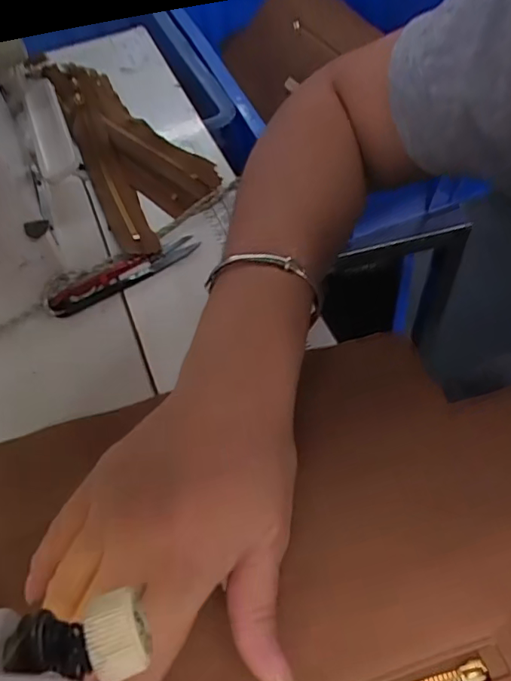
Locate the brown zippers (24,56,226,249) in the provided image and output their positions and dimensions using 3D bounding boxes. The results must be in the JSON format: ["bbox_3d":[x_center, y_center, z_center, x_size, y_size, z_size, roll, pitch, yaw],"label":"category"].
[{"bbox_3d":[-0.118,-0.184,0.466,0.092,0.031,0.280,-26,56,-14],"label":"brown zippers"}]

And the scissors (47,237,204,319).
[{"bbox_3d":[-0.089,-0.047,0.368,0.106,0.007,0.021,-29,57,-16],"label":"scissors"}]

